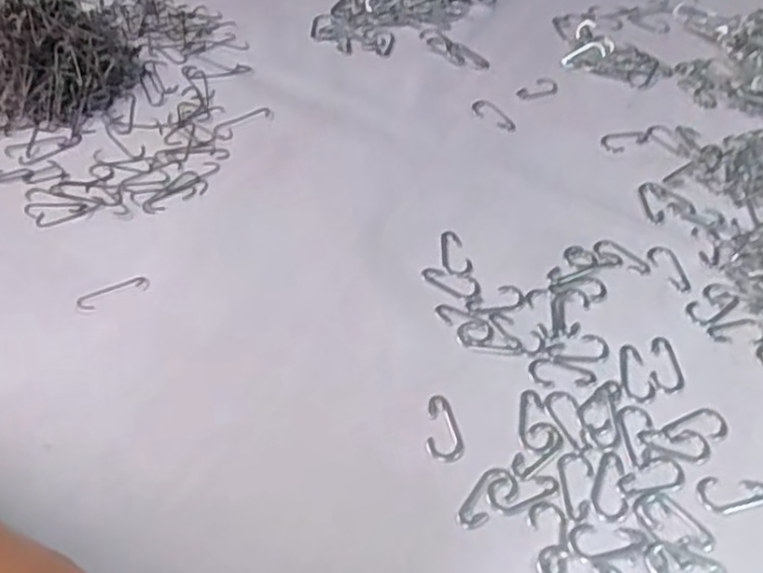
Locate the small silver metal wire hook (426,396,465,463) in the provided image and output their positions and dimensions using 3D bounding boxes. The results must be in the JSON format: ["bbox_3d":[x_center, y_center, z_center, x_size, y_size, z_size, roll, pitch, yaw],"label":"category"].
[{"bbox_3d":[0.031,0.073,0.370,0.019,0.004,0.036,-7,53,-8],"label":"small silver metal wire hook"}]

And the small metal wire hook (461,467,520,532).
[{"bbox_3d":[0.052,0.102,0.349,0.035,0.004,0.019,-27,58,-21],"label":"small metal wire hook"}]

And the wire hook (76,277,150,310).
[{"bbox_3d":[-0.156,0.004,0.416,0.041,0.004,0.009,-21,56,-18],"label":"wire hook"}]

